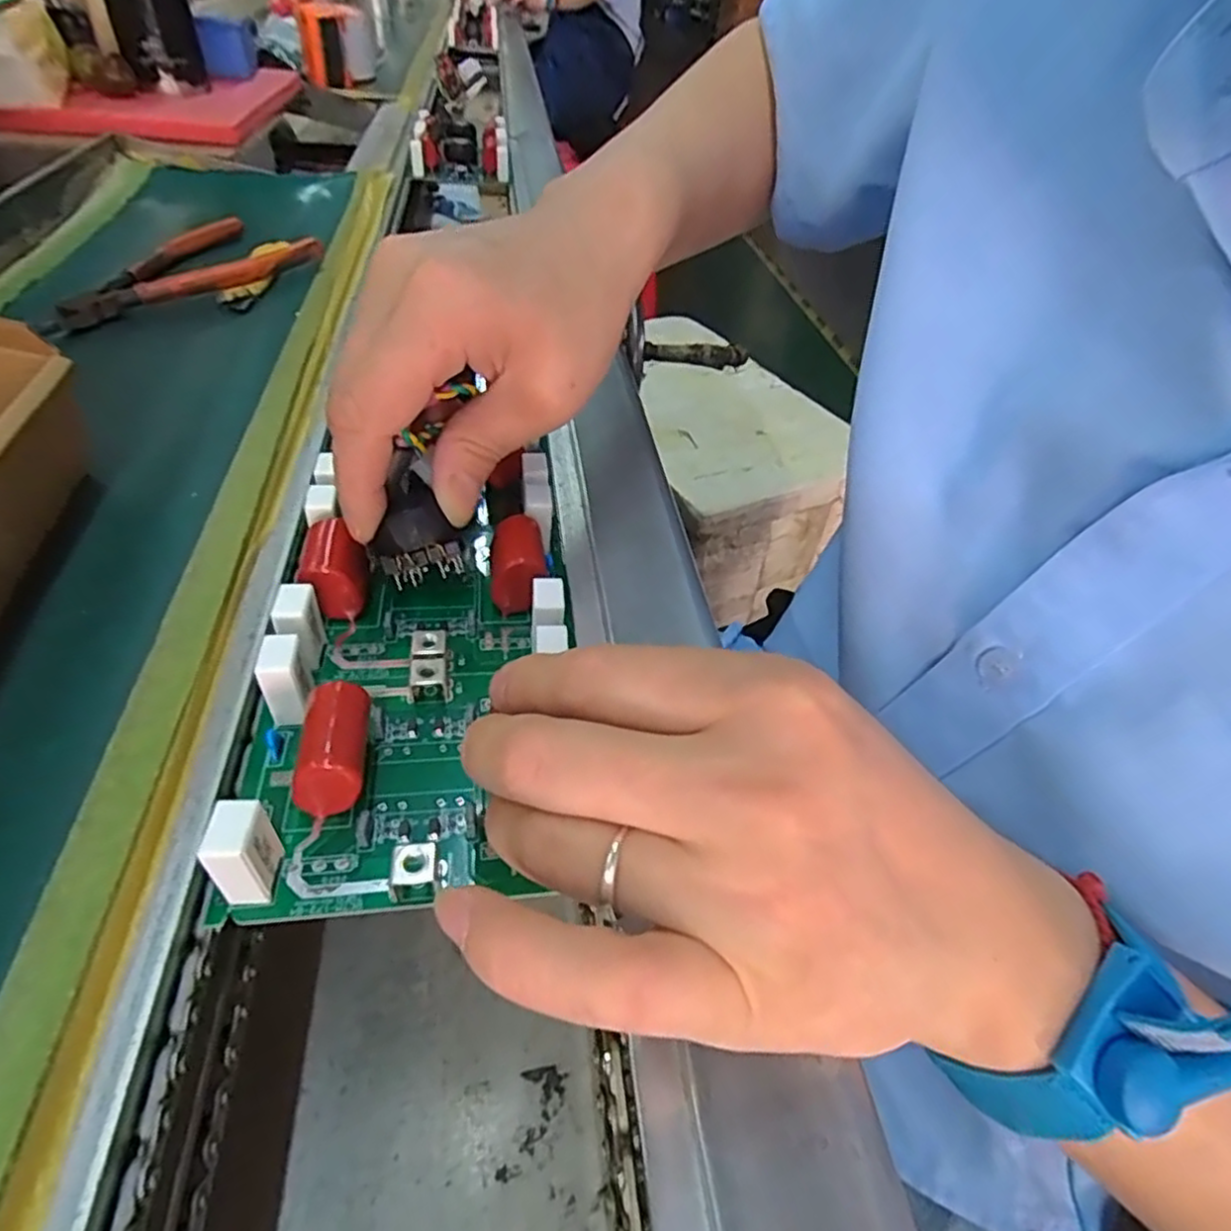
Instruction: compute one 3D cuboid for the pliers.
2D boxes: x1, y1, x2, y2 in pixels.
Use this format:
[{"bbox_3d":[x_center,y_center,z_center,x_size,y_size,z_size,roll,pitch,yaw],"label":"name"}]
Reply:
[{"bbox_3d":[-0.247,-0.194,0.389,0.090,0.016,0.152,25,47,17],"label":"pliers"}]

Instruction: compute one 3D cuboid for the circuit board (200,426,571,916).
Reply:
[{"bbox_3d":[-0.060,0.007,0.208,0.084,0.033,0.149,-2,45,-7],"label":"circuit board"}]

